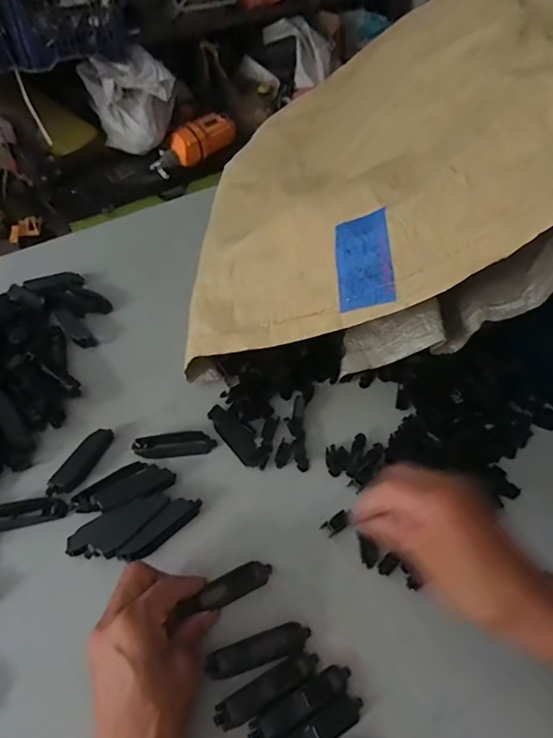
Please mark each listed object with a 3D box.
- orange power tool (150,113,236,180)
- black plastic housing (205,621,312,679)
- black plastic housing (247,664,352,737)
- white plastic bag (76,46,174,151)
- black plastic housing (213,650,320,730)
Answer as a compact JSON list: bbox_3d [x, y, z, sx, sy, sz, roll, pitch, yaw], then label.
[{"bbox_3d":[-0.297,-0.808,1.641,0.096,0.115,0.322,34,59,26],"label":"orange power tool"},{"bbox_3d":[-0.012,0.201,0.326,0.074,0.015,0.019,-16,54,-12],"label":"black plastic housing"},{"bbox_3d":[0.018,0.226,0.308,0.077,0.015,0.017,-25,56,-18],"label":"black plastic housing"},{"bbox_3d":[-0.472,-0.879,1.503,0.187,0.256,0.215,20,54,17],"label":"white plastic bag"},{"bbox_3d":[-0.005,0.219,0.313,0.075,0.012,0.018,-25,56,-18],"label":"black plastic housing"}]

